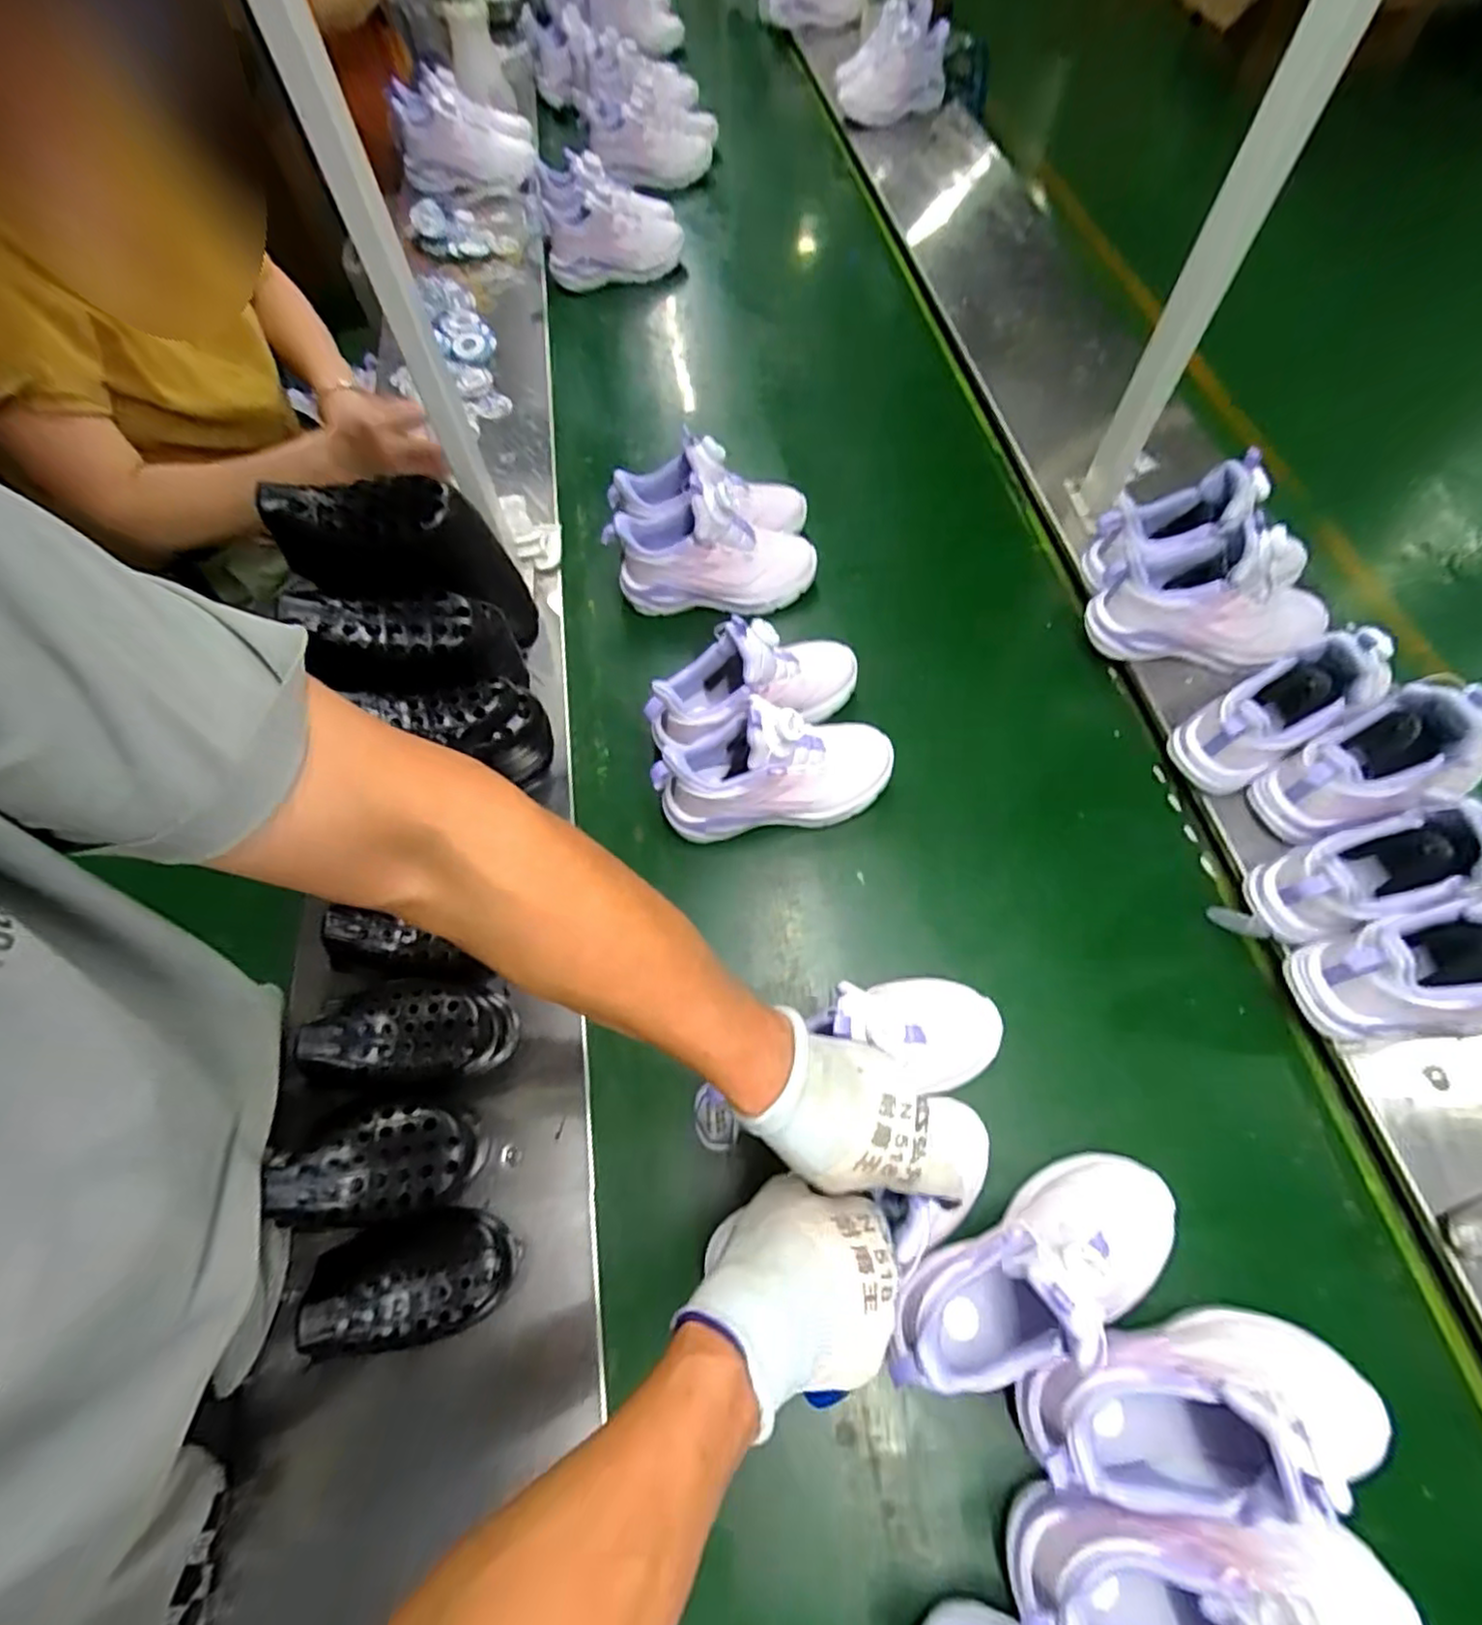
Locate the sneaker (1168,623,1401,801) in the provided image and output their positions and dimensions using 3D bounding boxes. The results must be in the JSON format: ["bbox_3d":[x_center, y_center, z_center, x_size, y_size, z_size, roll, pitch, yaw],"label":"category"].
[{"bbox_3d":[0.446,-0.087,0.578,0.164,0.101,0.080,-43,64,31],"label":"sneaker"}]

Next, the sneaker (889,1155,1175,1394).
[{"bbox_3d":[0.198,0.292,0.431,0.221,0.111,0.078,-19,66,-24],"label":"sneaker"}]

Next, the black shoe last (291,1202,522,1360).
[{"bbox_3d":[-0.211,0.301,0.443,0.115,0.074,0.074,-15,67,-4],"label":"black shoe last"}]

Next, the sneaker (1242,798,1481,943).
[{"bbox_3d":[0.472,0.042,0.512,0.162,0.091,0.076,-27,63,29],"label":"sneaker"}]

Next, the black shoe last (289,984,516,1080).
[{"bbox_3d":[-0.230,0.156,0.495,0.146,0.068,0.072,8,62,-30],"label":"black shoe last"}]

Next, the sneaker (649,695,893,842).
[{"bbox_3d":[0.033,-0.041,0.613,0.216,0.129,0.082,-12,66,-2],"label":"sneaker"}]

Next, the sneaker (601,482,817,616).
[{"bbox_3d":[-0.029,-0.278,0.739,0.211,0.137,0.079,-3,66,1],"label":"sneaker"}]

